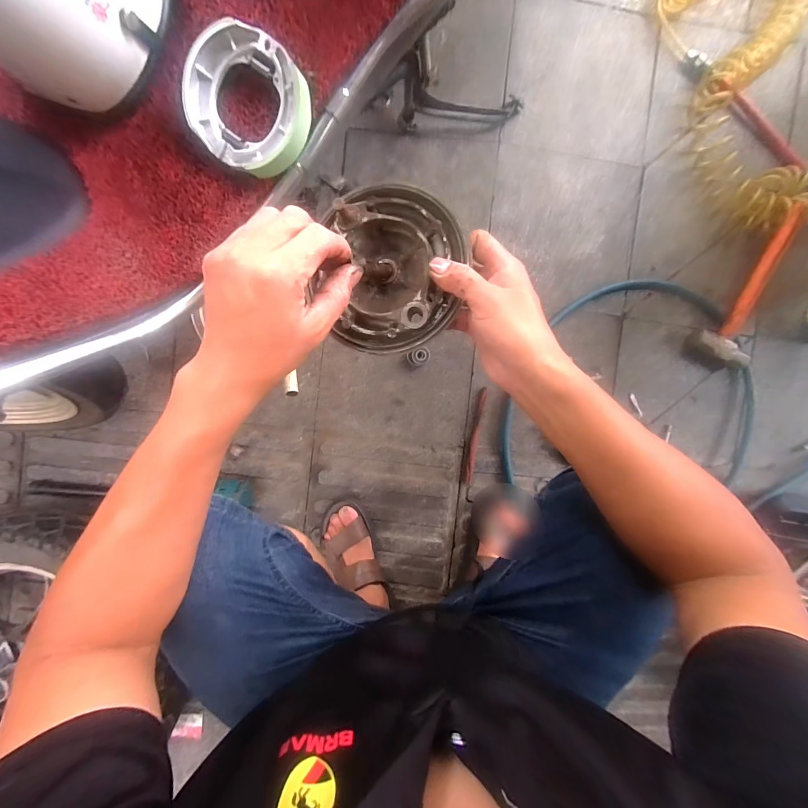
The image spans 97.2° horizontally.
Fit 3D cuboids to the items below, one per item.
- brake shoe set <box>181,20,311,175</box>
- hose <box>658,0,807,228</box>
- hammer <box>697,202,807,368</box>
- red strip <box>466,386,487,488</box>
[{"bbox_3d":[-0.163,-0.313,0.373,0.127,0.028,0.117,38,107,-4],"label":"brake shoe set"},{"bbox_3d":[0.693,-0.622,0.695,0.289,0.064,0.548,-13,92,3],"label":"hose"},{"bbox_3d":[0.737,-0.234,0.737,0.121,0.072,0.313,25,92,-3],"label":"hammer"},{"bbox_3d":[0.142,0.064,0.703,0.016,0.015,0.194,11,93,2],"label":"red strip"}]

